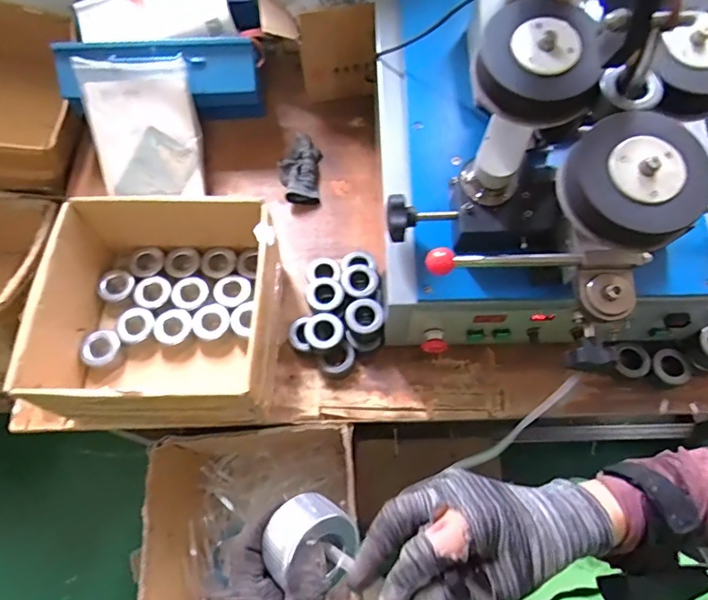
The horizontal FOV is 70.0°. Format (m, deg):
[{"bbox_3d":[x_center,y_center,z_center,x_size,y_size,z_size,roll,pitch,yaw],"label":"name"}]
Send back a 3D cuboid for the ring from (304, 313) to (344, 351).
[{"bbox_3d":[-0.048,0.053,0.826,0.064,0.031,0.060,-11,66,-4],"label":"ring"}]

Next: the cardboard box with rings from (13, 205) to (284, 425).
[{"bbox_3d":[-0.290,0.013,0.805,0.327,0.171,0.338,1,66,1],"label":"cardboard box with rings"}]

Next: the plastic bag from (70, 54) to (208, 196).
[{"bbox_3d":[-0.384,-0.310,0.926,0.194,0.229,0.023,-5,25,-5],"label":"plastic bag"}]

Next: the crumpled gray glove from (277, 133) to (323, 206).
[{"bbox_3d":[-0.108,-0.262,1.006,0.083,0.041,0.148,2,66,2],"label":"crumpled gray glove"}]

